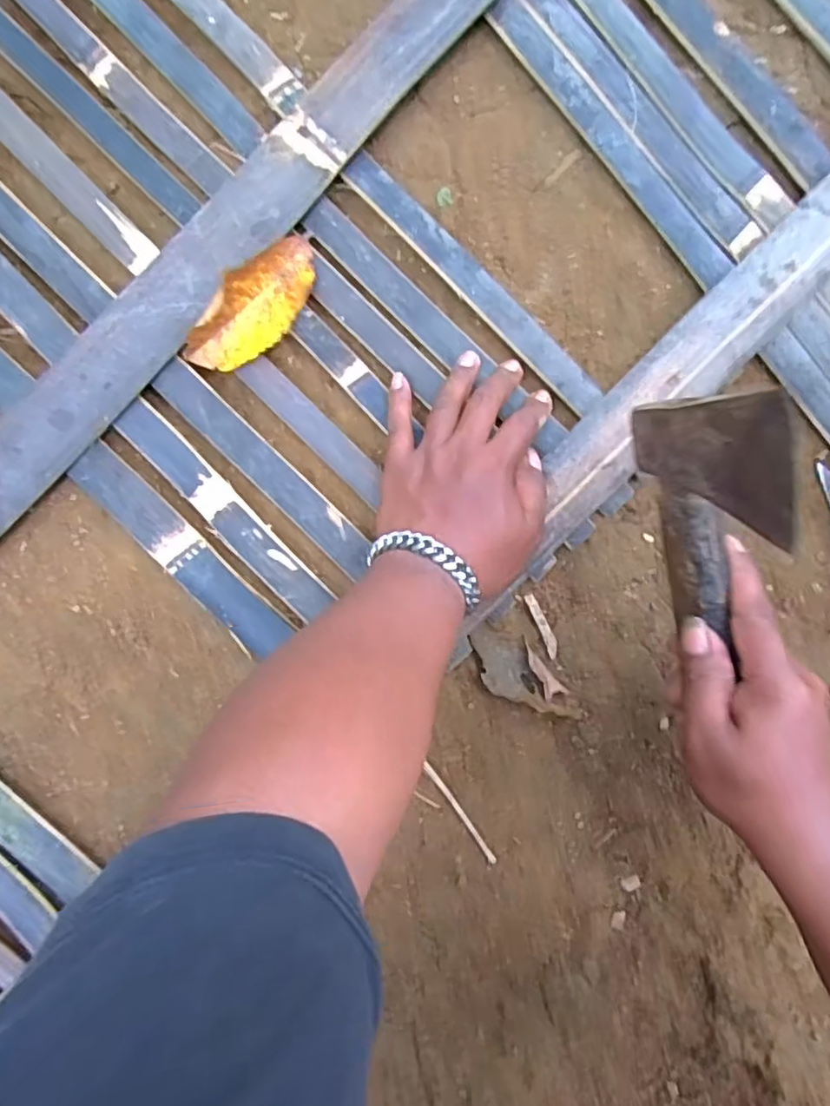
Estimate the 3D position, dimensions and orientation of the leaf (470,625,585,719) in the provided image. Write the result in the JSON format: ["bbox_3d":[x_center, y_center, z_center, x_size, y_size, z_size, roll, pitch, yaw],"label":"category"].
[{"bbox_3d":[0.075,0.090,0.440,0.040,0.022,0.091,-40,90,0],"label":"leaf"}]

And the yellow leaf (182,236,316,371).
[{"bbox_3d":[-0.103,-0.163,0.419,0.045,0.031,0.107,37,90,0],"label":"yellow leaf"}]

